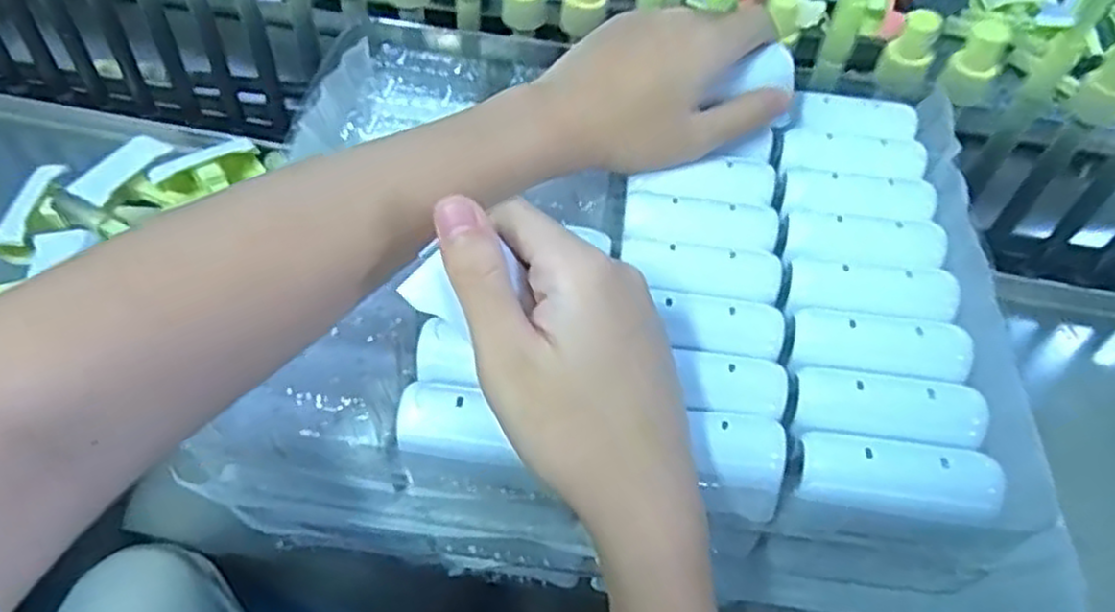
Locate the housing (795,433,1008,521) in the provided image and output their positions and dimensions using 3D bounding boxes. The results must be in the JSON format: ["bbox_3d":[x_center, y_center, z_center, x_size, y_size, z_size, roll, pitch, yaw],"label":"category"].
[{"bbox_3d":[0.134,0.067,0.299,0.075,0.017,0.024,10,51,4],"label":"housing"}]

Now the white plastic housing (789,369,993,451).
[{"bbox_3d":[0.139,0.043,0.314,0.079,0.014,0.031,8,51,2],"label":"white plastic housing"}]

